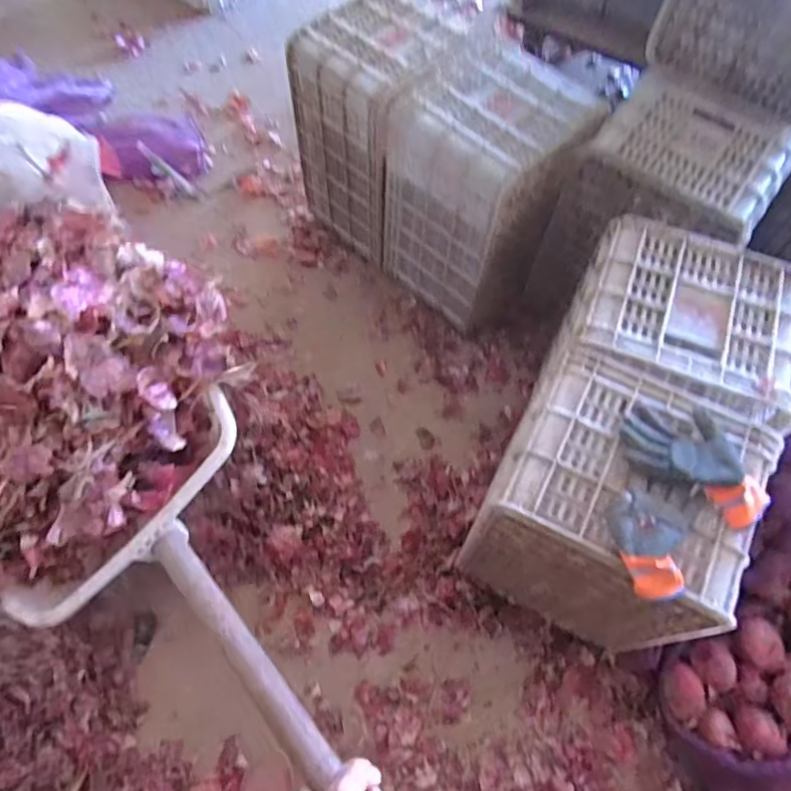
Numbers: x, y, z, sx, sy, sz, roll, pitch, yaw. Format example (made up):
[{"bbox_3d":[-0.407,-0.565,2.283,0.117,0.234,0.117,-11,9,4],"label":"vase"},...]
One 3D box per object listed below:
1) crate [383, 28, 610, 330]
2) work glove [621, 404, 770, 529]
[{"bbox_3d":[0.203,-0.473,1.392,0.347,0.480,0.344,41,69,18],"label":"crate"},{"bbox_3d":[0.426,0.079,0.833,0.207,0.034,0.140,32,66,14],"label":"work glove"}]

